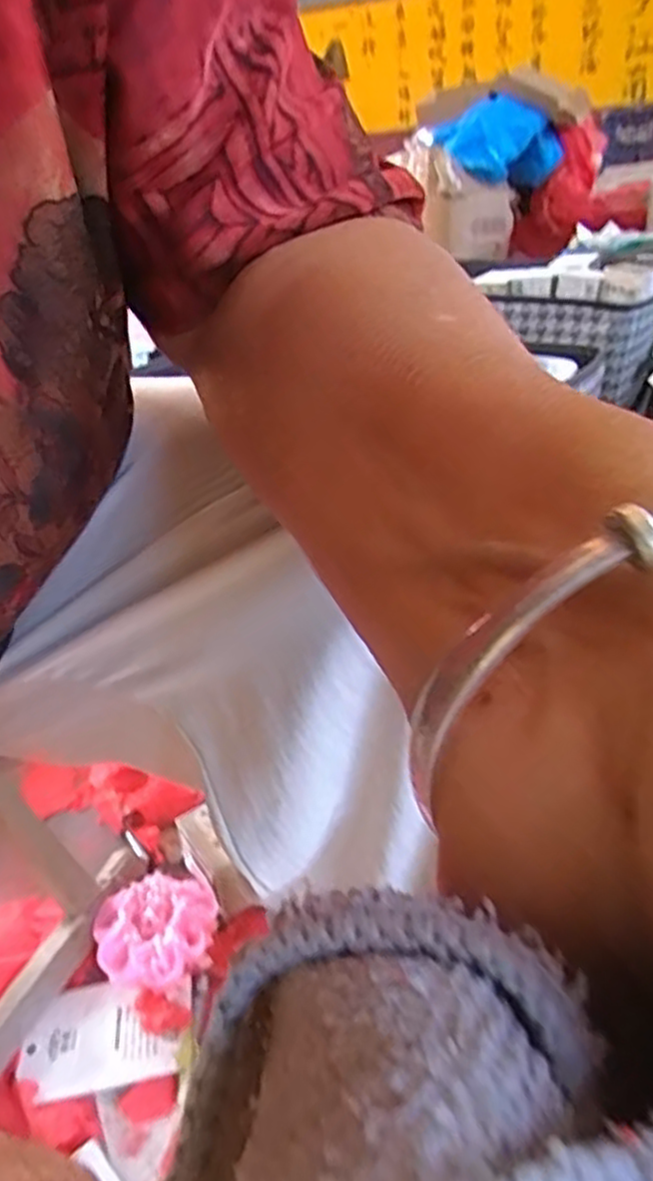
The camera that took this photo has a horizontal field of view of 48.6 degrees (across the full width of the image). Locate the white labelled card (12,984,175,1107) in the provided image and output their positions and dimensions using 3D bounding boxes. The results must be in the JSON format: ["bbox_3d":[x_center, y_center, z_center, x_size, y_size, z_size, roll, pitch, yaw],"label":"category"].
[{"bbox_3d":[-0.163,0.319,0.517,0.107,0.005,0.071,-11,34,-6],"label":"white labelled card"}]

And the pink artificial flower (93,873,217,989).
[{"bbox_3d":[-0.130,0.266,0.563,0.088,0.032,0.084,-5,33,3],"label":"pink artificial flower"}]

